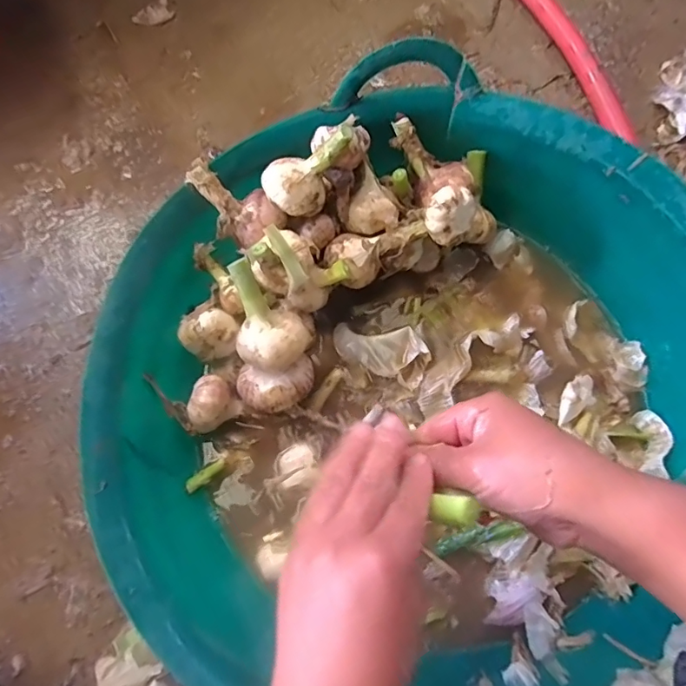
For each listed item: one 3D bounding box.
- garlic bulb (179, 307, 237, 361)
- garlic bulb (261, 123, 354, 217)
[{"bbox_3d":[-0.123,-0.009,0.465,0.049,0.034,0.041,-40,74,-11],"label":"garlic bulb"},{"bbox_3d":[-0.030,-0.149,0.434,0.083,0.059,0.051,-2,70,2],"label":"garlic bulb"}]

